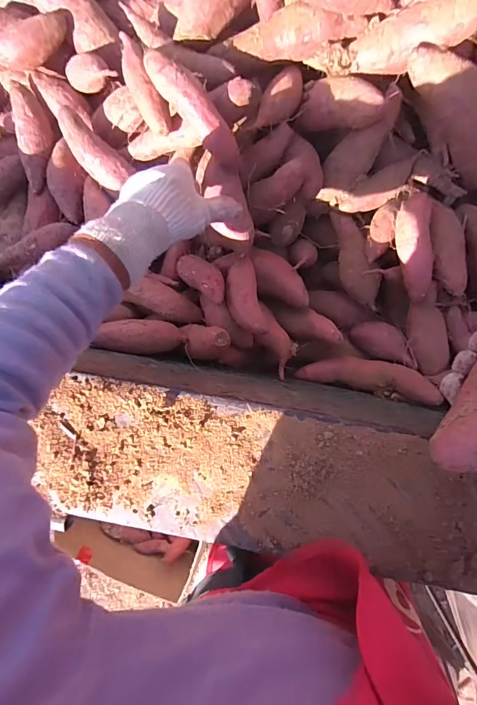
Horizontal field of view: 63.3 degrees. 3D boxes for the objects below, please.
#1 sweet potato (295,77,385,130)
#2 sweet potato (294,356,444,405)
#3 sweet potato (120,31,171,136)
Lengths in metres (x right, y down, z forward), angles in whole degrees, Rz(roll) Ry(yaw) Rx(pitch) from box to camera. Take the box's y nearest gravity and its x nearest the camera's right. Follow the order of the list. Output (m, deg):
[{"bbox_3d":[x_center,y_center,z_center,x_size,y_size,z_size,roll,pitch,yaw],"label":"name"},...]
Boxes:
[{"bbox_3d":[0.128,-0.300,0.468,0.103,0.047,0.053,22,129,35],"label":"sweet potato"},{"bbox_3d":[0.167,0.031,0.506,0.171,0.041,0.043,10,95,8],"label":"sweet potato"},{"bbox_3d":[-0.120,-0.327,0.467,0.032,0.038,0.152,-25,89,9],"label":"sweet potato"}]

